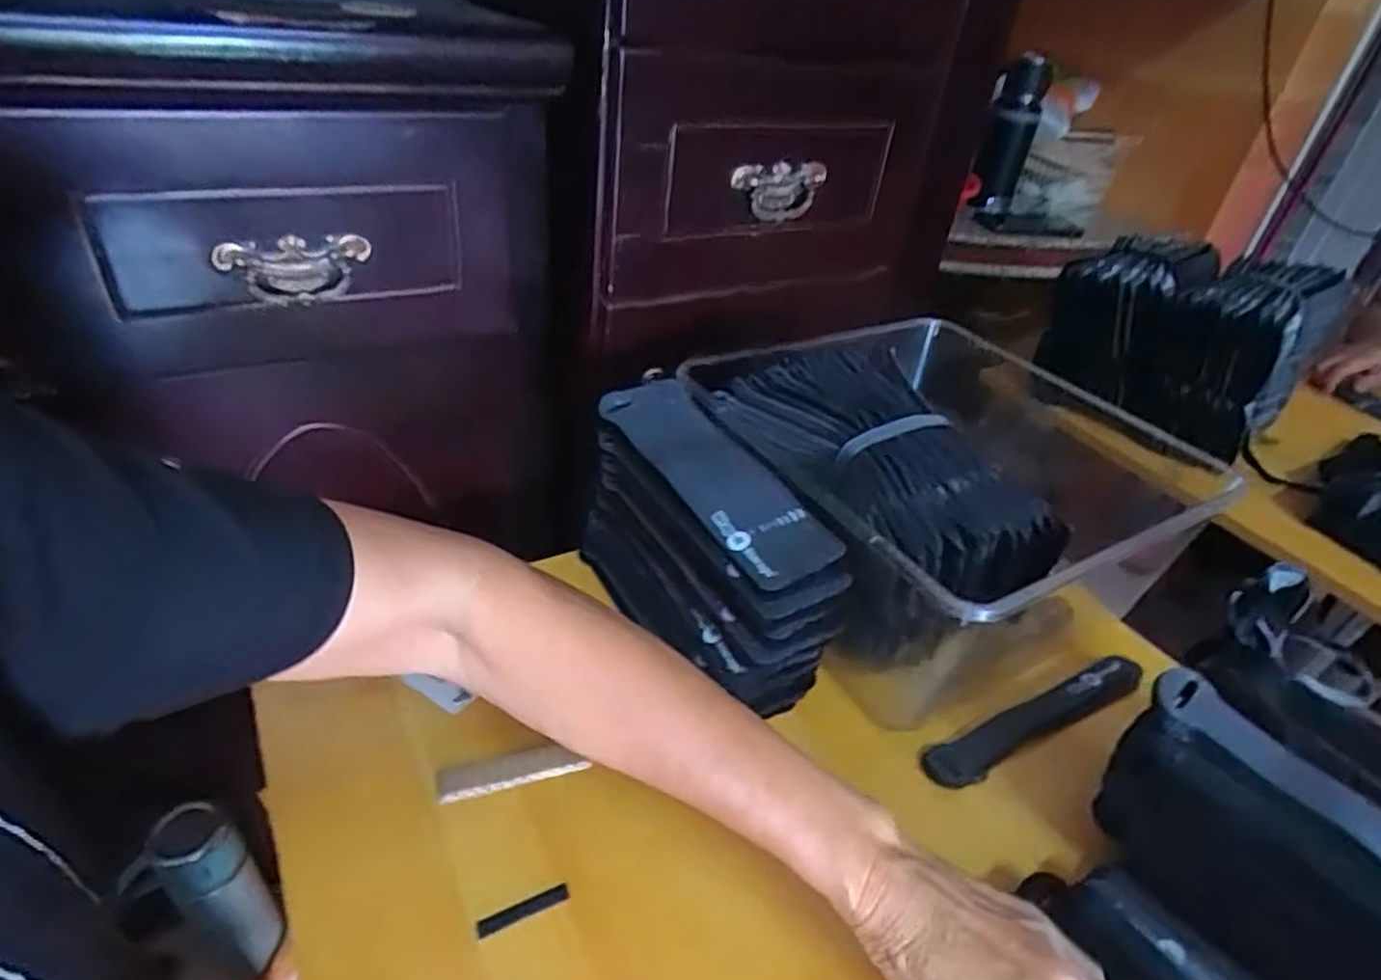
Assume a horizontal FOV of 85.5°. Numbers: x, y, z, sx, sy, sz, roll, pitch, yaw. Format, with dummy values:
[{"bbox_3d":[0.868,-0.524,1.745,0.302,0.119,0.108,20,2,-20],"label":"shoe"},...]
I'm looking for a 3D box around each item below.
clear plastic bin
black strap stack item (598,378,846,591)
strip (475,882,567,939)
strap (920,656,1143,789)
[{"bbox_3d":[0.164,0.000,0.568,0.259,0.156,0.309,-16,42,-28],"label":"clear plastic bin"},{"bbox_3d":[0.015,-0.012,0.486,0.071,0.016,0.201,-20,44,-32],"label":"black strap stack item"},{"bbox_3d":[-0.084,0.212,0.377,0.046,0.004,0.009,-14,41,-26],"label":"strip"},{"bbox_3d":[0.239,0.148,0.500,0.205,0.007,0.030,-14,41,-26],"label":"strap"}]

